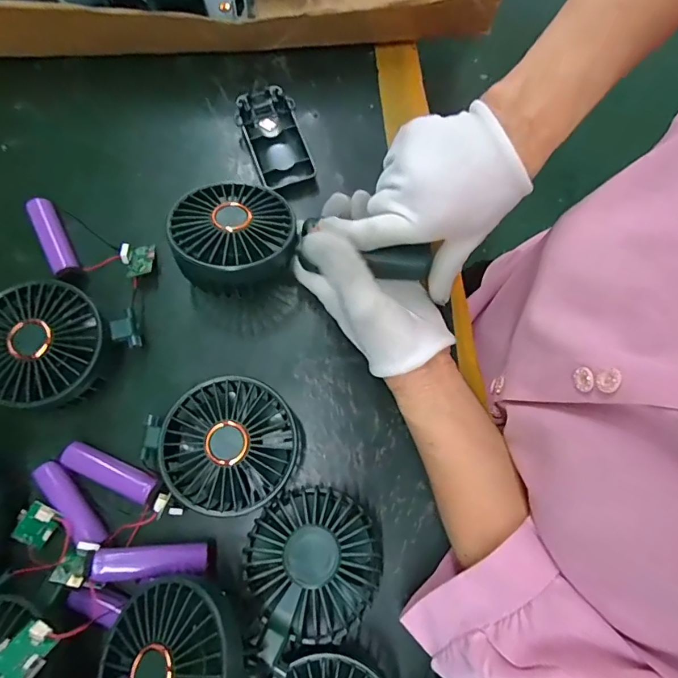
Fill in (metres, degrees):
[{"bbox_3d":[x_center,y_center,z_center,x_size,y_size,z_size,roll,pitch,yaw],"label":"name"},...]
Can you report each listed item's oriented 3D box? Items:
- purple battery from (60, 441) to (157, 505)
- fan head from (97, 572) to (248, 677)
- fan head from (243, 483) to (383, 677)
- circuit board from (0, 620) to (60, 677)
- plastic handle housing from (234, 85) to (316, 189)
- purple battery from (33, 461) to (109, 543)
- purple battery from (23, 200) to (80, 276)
[{"bbox_3d":[-0.158,0.091,0.313,0.066,0.018,0.018,24,75,5],"label":"purple battery"},{"bbox_3d":[-0.088,0.171,0.234,0.084,0.023,0.084,-24,56,16],"label":"fan head"},{"bbox_3d":[-0.015,0.141,0.286,0.078,0.053,0.088,-14,75,-6],"label":"fan head"},{"bbox_3d":[-0.163,0.161,0.231,0.024,0.008,0.030,19,36,14],"label":"circuit board"},{"bbox_3d":[-0.057,-0.171,0.391,0.051,0.018,0.093,-16,75,-6],"label":"plastic handle housing"},{"bbox_3d":[-0.179,0.110,0.304,0.016,0.015,0.065,-39,79,-12],"label":"purple battery"},{"bbox_3d":[-0.225,-0.080,0.360,0.018,0.020,0.066,-27,77,-9],"label":"purple battery"}]

